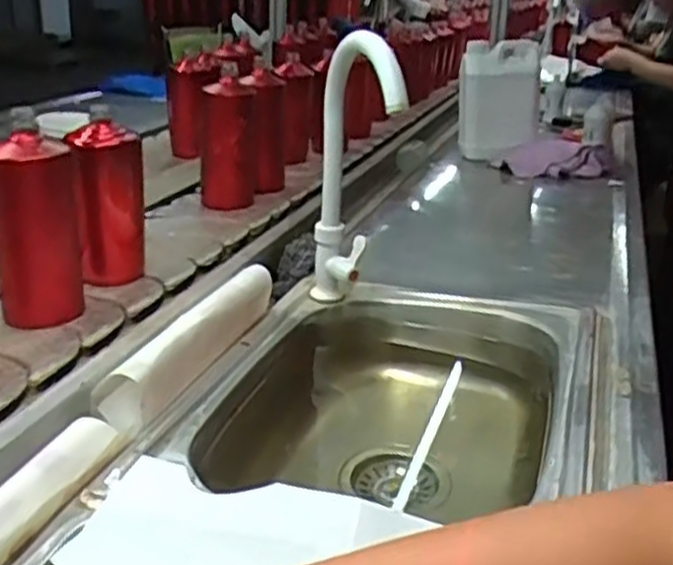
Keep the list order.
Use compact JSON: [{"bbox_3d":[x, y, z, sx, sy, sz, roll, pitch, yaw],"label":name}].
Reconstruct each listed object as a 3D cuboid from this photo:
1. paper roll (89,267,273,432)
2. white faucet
[{"bbox_3d":[-0.133,0.042,0.775,0.049,0.038,0.289,7,22,21],"label":"paper roll"},{"bbox_3d":[0.016,-0.090,0.830,0.052,0.317,0.176,0,23,-10],"label":"white faucet"}]

